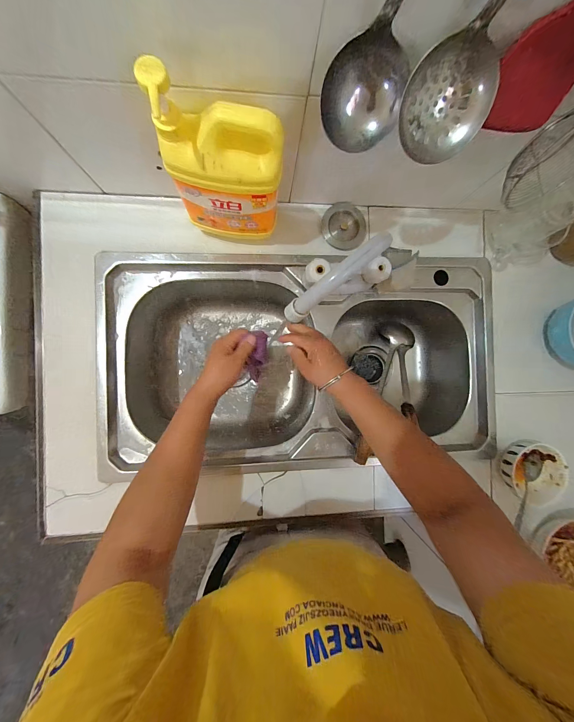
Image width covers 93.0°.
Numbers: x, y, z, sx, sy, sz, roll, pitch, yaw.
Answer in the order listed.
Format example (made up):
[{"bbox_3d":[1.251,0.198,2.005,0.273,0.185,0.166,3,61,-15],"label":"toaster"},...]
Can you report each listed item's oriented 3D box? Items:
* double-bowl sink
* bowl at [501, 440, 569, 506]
[{"bbox_3d":[0.032,0.000,0.595,0.739,0.191,0.395,-2,89,-6],"label":"double-bowl sink"},{"bbox_3d":[0.467,0.209,0.523,0.118,0.047,0.110,25,87,-5],"label":"bowl"}]

